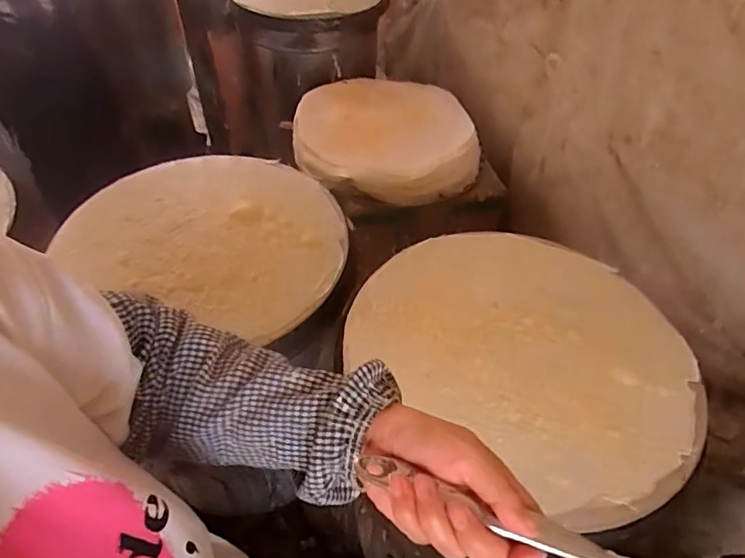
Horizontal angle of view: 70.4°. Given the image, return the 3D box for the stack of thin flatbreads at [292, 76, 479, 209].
[{"bbox_3d":[0.026,-0.315,1.151,0.390,0.066,0.435,-6,47,-6],"label":"stack of thin flatbreads"}]

